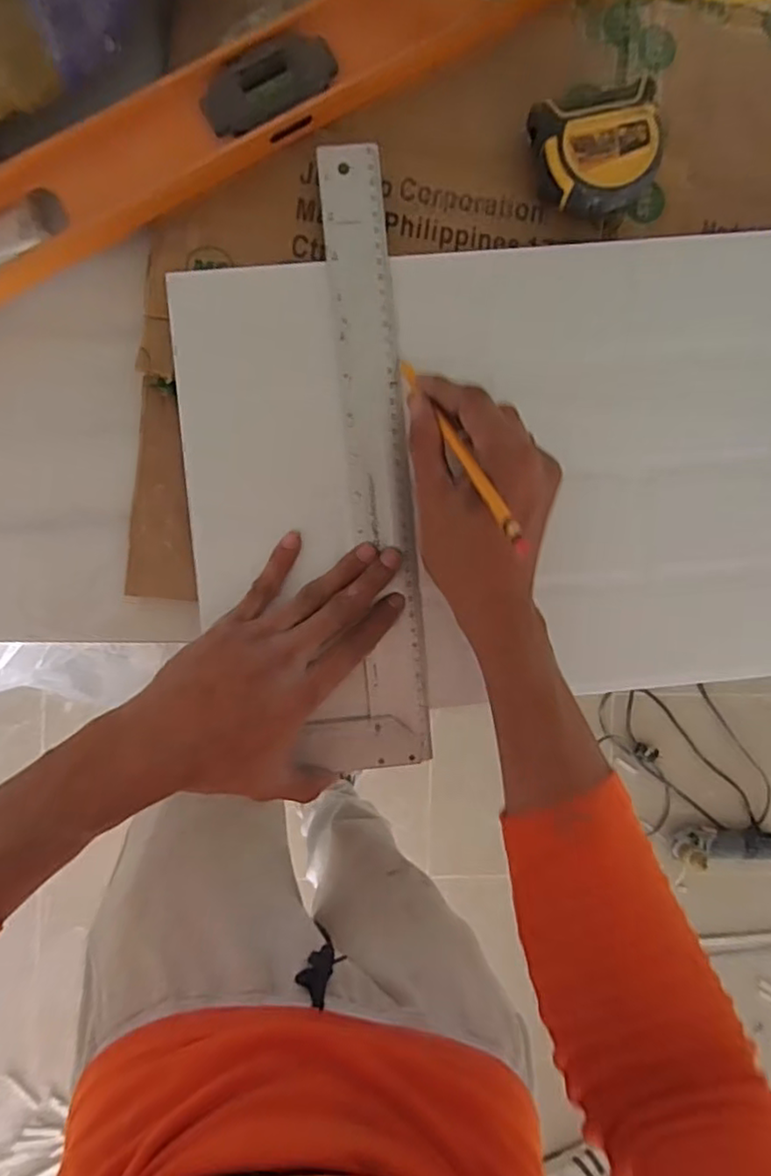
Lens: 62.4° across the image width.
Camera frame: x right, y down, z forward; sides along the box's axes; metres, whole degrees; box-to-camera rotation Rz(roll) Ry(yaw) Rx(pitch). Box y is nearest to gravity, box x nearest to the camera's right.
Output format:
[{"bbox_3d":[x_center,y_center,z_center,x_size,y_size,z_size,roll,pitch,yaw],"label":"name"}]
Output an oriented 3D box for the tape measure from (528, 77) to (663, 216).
[{"bbox_3d":[0.136,-0.280,0.416,0.076,0.035,0.066,-8,90,-4],"label":"tape measure"}]

